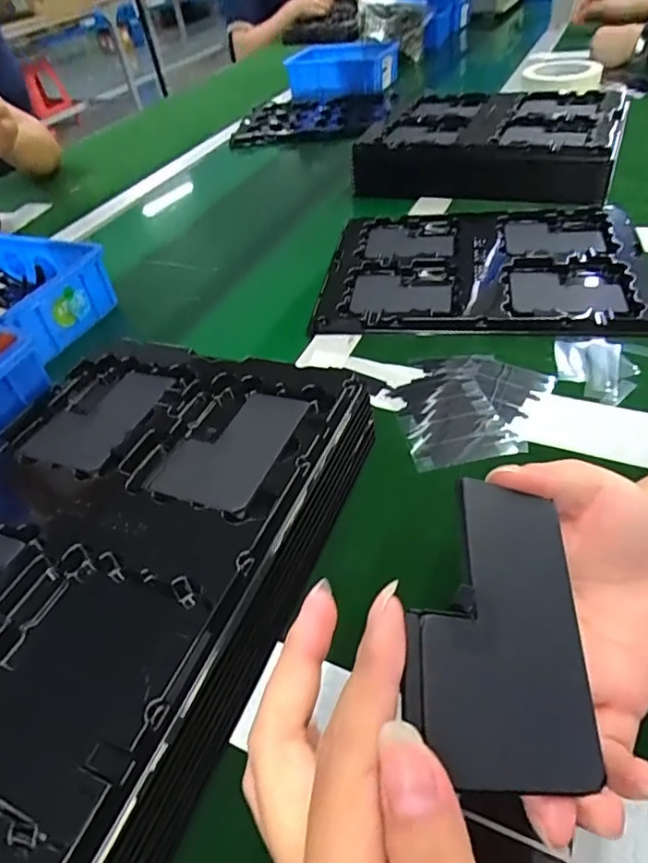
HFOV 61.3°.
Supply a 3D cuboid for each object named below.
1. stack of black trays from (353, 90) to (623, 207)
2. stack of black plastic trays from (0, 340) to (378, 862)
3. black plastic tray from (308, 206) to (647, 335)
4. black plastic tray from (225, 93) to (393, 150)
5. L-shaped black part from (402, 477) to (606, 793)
[{"bbox_3d":[0.198,-0.360,0.679,0.306,0.055,0.227,7,47,14],"label":"stack of black trays"},{"bbox_3d":[-0.119,0.063,0.300,0.224,0.059,0.283,14,49,20],"label":"stack of black plastic trays"},{"bbox_3d":[0.148,-0.163,0.524,0.285,0.015,0.217,5,46,12],"label":"black plastic tray"},{"bbox_3d":[-0.026,-0.561,0.974,0.255,0.026,0.261,9,46,19],"label":"black plastic tray"},{"bbox_3d":[0.051,0.056,0.166,0.062,0.004,0.087,15,57,-20],"label":"L-shaped black part"}]

